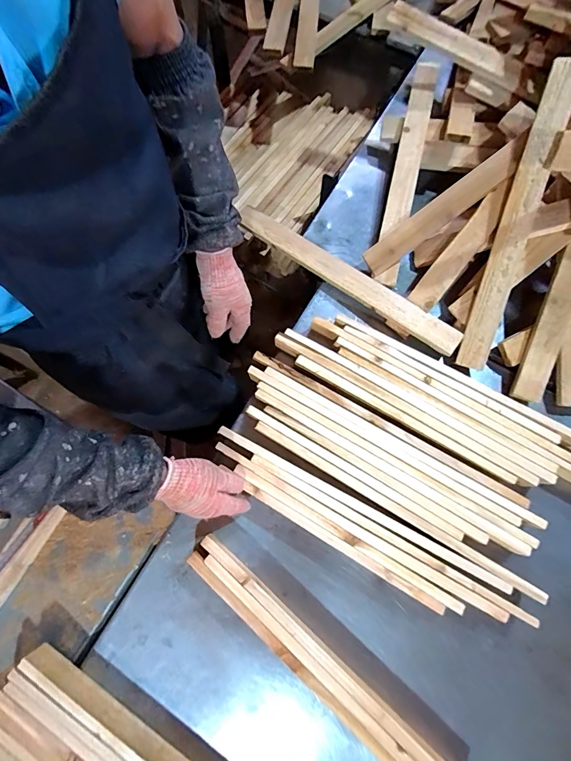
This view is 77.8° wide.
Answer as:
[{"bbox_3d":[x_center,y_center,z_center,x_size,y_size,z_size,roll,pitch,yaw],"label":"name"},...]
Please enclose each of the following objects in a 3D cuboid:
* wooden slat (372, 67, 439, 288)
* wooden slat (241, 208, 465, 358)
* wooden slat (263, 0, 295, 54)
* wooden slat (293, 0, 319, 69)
[{"bbox_3d":[0.239,-0.420,0.705,0.049,0.020,0.484,11,82,19],"label":"wooden slat"},{"bbox_3d":[0.109,-0.198,0.675,0.479,0.012,0.049,37,89,11],"label":"wooden slat"},{"bbox_3d":[0.005,-1.020,0.915,0.049,0.010,0.456,9,74,2],"label":"wooden slat"},{"bbox_3d":[0.061,-0.962,0.888,0.049,0.017,0.451,5,74,1],"label":"wooden slat"}]

